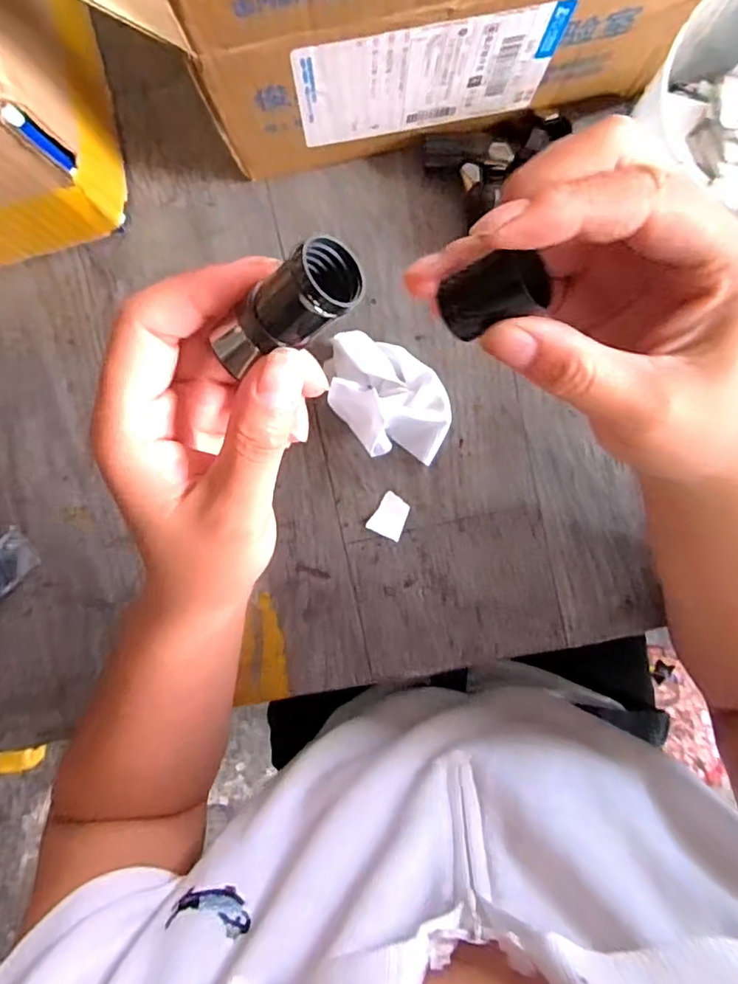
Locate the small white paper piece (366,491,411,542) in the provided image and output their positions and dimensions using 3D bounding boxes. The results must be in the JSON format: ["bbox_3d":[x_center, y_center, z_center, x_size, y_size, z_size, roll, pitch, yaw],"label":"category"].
[{"bbox_3d":[0.015,0.017,0.345,0.022,0.004,0.027,33,94,-2],"label":"small white paper piece"}]

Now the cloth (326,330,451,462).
[{"bbox_3d":[0.011,-0.057,0.328,0.058,0.028,0.087,-41,92,5],"label":"cloth"}]

